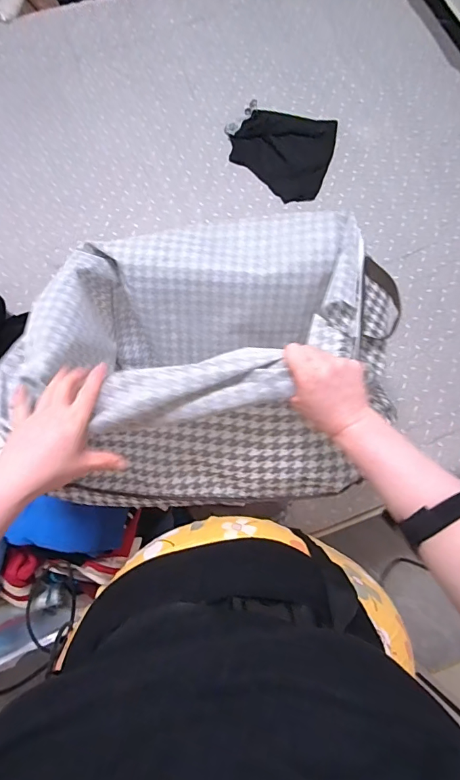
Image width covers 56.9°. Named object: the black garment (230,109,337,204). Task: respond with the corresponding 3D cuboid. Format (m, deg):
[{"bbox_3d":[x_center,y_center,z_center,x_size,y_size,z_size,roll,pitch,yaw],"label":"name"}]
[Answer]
[{"bbox_3d":[0.141,-0.679,1.214,0.291,0.043,0.270,16,75,6],"label":"black garment"}]

